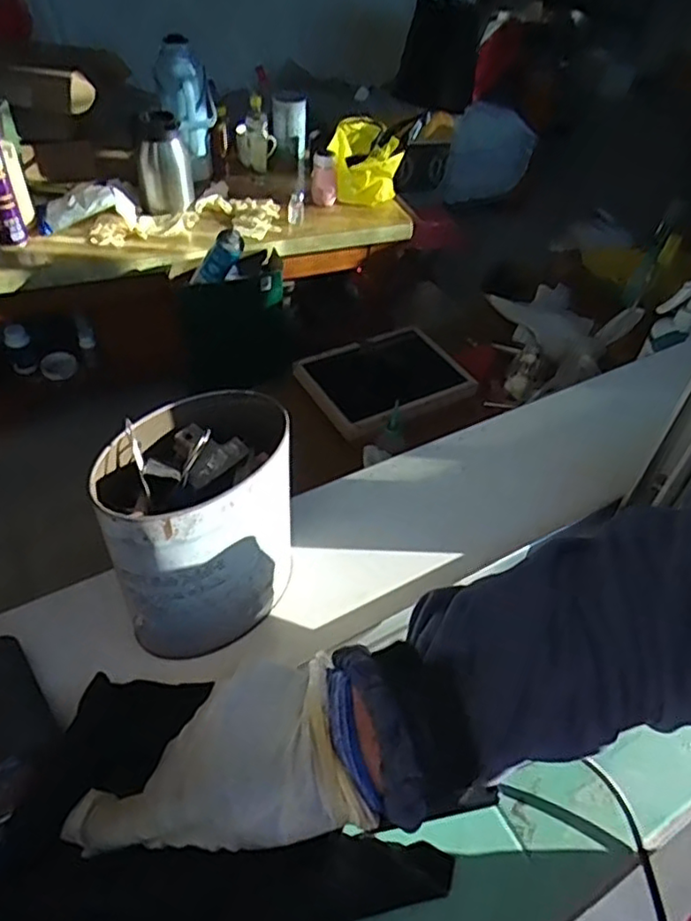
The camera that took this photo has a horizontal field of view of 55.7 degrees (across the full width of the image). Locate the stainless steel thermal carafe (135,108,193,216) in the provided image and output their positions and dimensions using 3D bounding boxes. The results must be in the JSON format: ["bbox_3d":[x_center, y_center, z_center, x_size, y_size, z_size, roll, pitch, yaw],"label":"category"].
[{"bbox_3d":[-0.464,-0.764,1.671,0.127,0.221,0.129,-7,48,-12],"label":"stainless steel thermal carafe"}]

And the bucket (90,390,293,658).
[{"bbox_3d":[-0.088,0.042,0.406,0.094,0.130,0.112,17,47,11],"label":"bucket"}]

